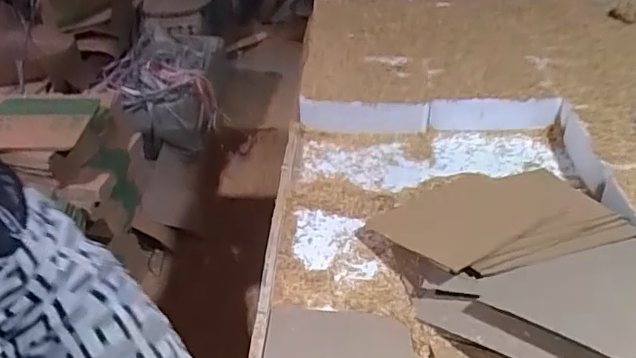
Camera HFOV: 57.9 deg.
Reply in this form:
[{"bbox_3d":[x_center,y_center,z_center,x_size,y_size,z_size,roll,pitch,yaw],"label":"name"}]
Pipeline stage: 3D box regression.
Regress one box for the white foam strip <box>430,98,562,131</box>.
[{"bbox_3d":[0.338,-0.123,1.107,0.235,0.057,0.015,0,12,6],"label":"white foam strip"}]

